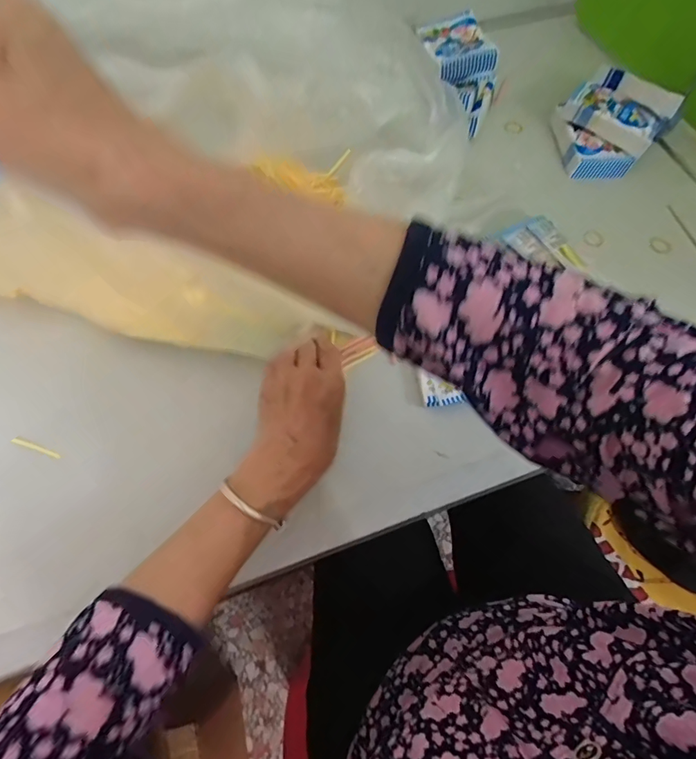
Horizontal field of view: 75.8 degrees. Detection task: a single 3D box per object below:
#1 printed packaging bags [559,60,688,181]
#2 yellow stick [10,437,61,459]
[{"bbox_3d":[0.311,-0.306,0.538,0.112,0.056,0.136,40,71,15],"label":"printed packaging bags"},{"bbox_3d":[-0.269,0.059,0.385,0.048,0.004,0.005,19,67,7],"label":"yellow stick"}]

